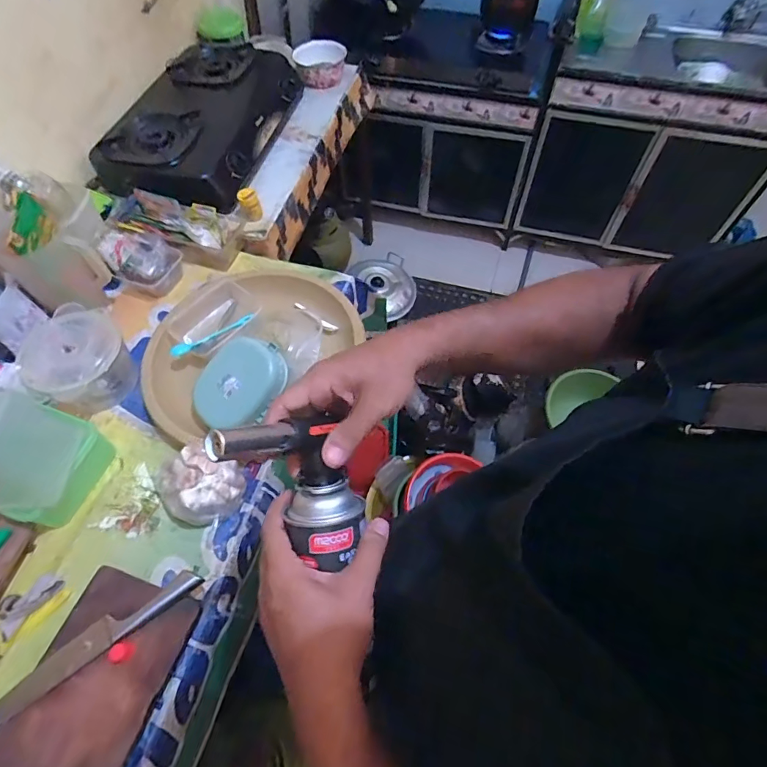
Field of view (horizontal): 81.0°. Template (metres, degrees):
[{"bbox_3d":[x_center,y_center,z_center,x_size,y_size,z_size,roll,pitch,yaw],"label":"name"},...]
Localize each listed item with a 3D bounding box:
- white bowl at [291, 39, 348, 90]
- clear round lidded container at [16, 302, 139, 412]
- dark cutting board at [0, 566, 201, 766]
[{"bbox_3d":[-0.188,-0.967,1.371,0.157,0.082,0.155,0,60,1],"label":"white bowl"},{"bbox_3d":[-0.561,-0.040,0.845,0.159,0.114,0.186,-31,64,-15],"label":"clear round lidded container"},{"bbox_3d":[-0.395,0.409,0.602,0.174,0.026,0.275,15,58,6],"label":"dark cutting board"}]

